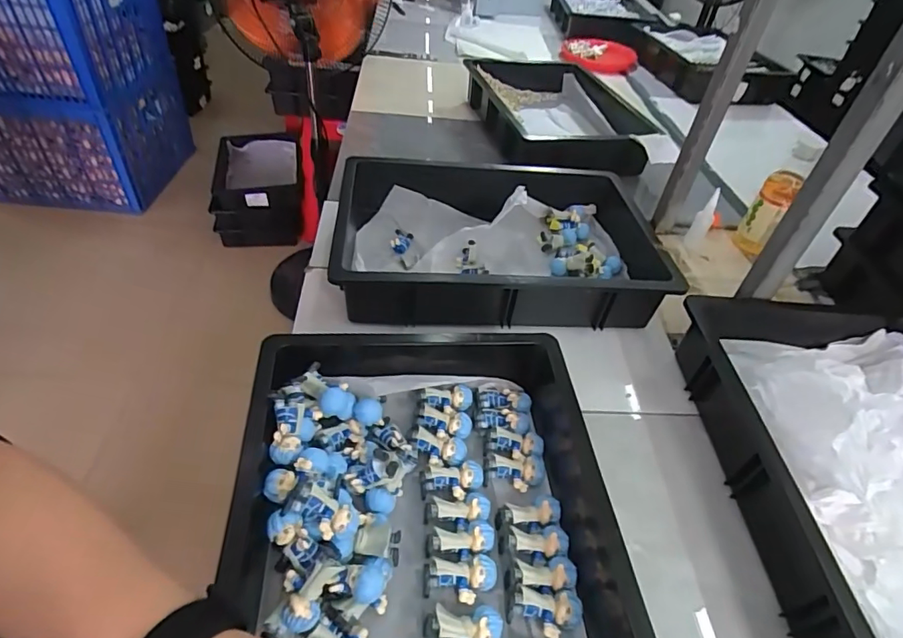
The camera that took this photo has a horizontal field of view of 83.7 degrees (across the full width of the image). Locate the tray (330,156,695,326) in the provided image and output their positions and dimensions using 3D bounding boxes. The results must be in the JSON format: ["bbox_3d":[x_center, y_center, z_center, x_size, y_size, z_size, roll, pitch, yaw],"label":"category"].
[{"bbox_3d":[0.078,-0.122,0.744,0.466,0.083,0.316,0,45,-7],"label":"tray"}]

